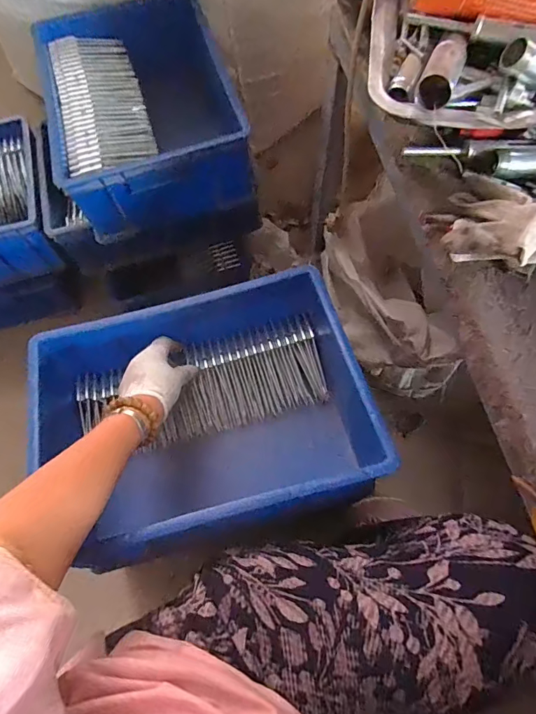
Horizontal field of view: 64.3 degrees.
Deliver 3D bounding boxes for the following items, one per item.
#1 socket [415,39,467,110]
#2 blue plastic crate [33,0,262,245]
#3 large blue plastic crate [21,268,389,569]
[{"bbox_3d":[0.146,-0.241,0.353,0.028,0.024,0.068,22,71,11],"label":"socket"},{"bbox_3d":[-0.226,-0.430,0.815,0.309,0.236,0.425,-19,69,-5],"label":"blue plastic crate"},{"bbox_3d":[-0.088,0.078,0.582,0.402,0.140,0.300,-13,68,-3],"label":"large blue plastic crate"}]

